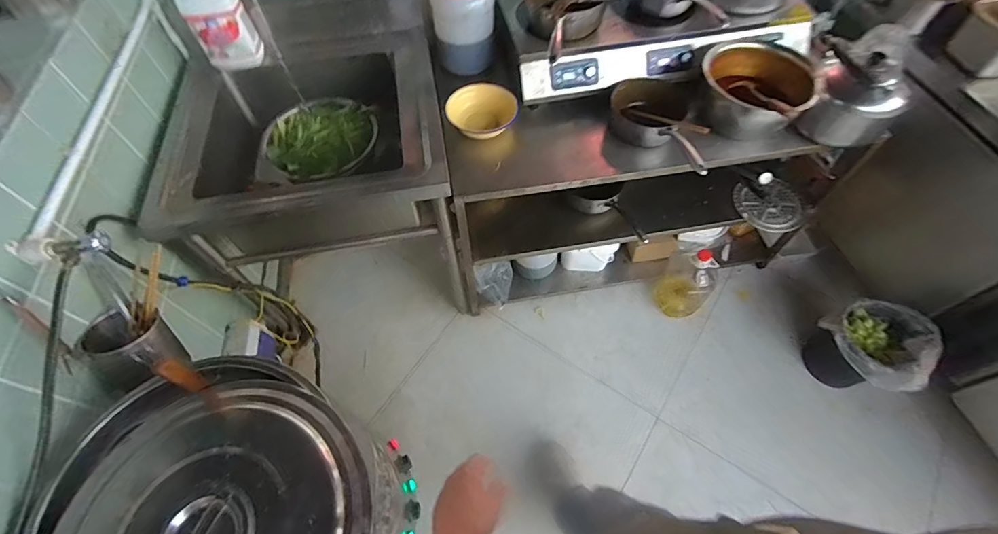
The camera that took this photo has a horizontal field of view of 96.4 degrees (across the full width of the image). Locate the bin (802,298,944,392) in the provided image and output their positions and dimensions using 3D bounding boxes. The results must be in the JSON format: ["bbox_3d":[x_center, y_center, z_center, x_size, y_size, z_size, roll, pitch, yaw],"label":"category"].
[{"bbox_3d":[1.161,0.271,1.427,0.249,0.373,0.254,-1,59,1],"label":"bin"}]

